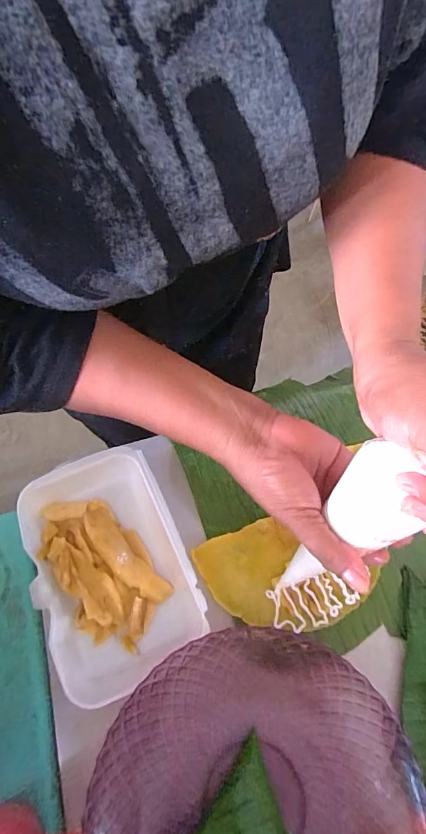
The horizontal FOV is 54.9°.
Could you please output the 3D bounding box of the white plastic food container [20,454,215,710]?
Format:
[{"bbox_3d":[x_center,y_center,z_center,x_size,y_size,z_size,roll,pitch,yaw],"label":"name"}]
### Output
[{"bbox_3d":[-0.084,0.115,0.335,0.113,0.028,0.176,-21,64,-15],"label":"white plastic food container"}]

